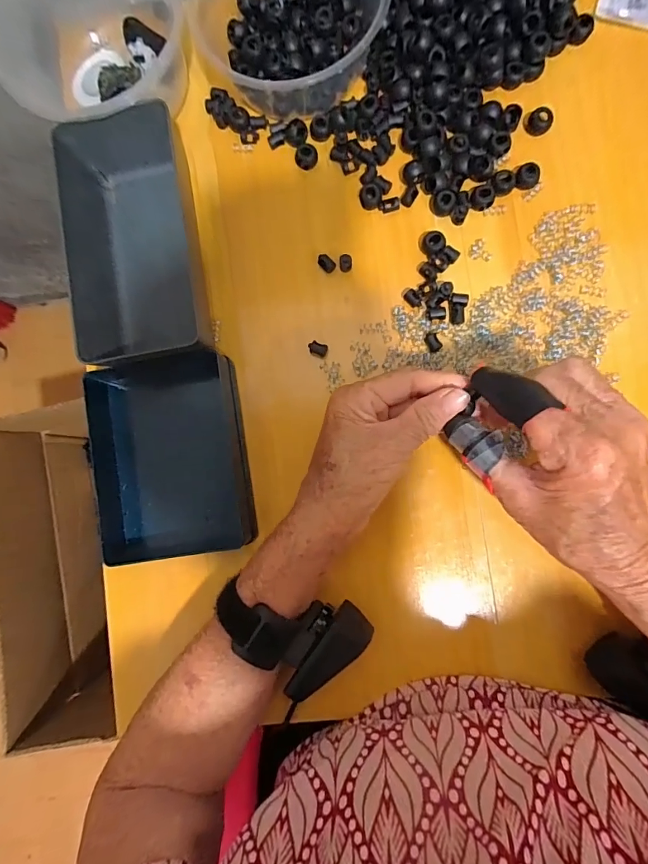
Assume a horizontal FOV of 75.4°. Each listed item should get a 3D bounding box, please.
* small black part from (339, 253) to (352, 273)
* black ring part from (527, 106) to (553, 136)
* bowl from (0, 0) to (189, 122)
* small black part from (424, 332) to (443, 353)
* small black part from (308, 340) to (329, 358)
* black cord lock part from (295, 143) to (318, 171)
[{"bbox_3d":[0.017,-0.132,0.330,0.009,0.010,0.012,-5,86,5],"label":"small black part"},{"bbox_3d":[0.166,-0.239,0.322,0.016,0.008,0.016,0,86,6],"label":"black ring part"},{"bbox_3d":[-0.180,-0.312,0.334,0.143,0.059,0.134,0,86,6],"label":"bowl"},{"bbox_3d":[0.083,-0.069,0.318,0.010,0.004,0.016,-27,84,3],"label":"small black part"},{"bbox_3d":[-0.005,-0.065,0.326,0.015,0.004,0.010,20,88,6],"label":"small black part"},{"bbox_3d":[-0.014,-0.221,0.337,0.018,0.010,0.015,-19,85,4],"label":"black cord lock part"}]

